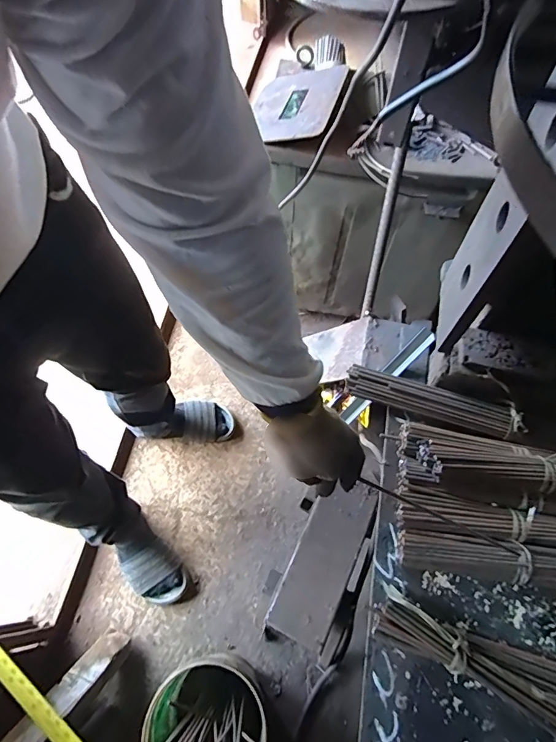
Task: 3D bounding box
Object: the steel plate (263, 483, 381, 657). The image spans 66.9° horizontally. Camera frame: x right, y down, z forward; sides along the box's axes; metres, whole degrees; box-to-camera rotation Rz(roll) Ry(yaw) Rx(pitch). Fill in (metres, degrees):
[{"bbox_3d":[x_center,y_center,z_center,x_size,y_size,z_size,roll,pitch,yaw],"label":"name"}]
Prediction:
[{"bbox_3d":[0.078,0.305,0.698,0.094,0.015,0.260,24,65,12],"label":"steel plate"}]

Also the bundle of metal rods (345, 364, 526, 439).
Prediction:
[{"bbox_3d":[0.247,0.051,0.675,0.278,0.035,0.053,13,63,7],"label":"bundle of metal rods"}]

